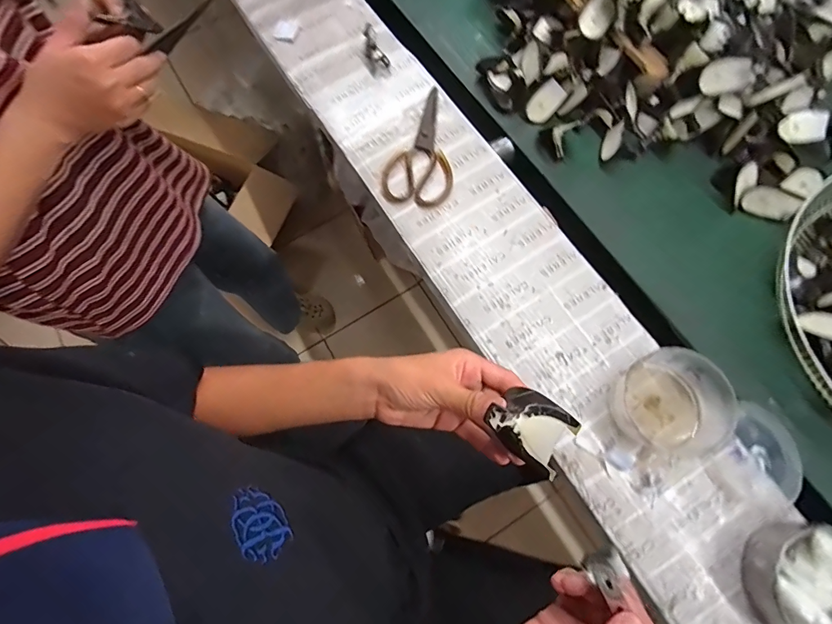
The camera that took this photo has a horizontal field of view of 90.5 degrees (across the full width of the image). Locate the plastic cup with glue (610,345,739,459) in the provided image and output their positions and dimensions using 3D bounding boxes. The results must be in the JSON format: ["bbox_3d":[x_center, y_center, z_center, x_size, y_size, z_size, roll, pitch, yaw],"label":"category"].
[{"bbox_3d":[0.295,0.104,0.479,0.100,0.065,0.112,22,74,9],"label":"plastic cup with glue"}]

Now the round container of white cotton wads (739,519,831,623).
[{"bbox_3d":[0.409,0.277,0.410,0.109,0.084,0.115,-1,72,2],"label":"round container of white cotton wads"}]

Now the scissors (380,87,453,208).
[{"bbox_3d":[0.000,-0.255,0.634,0.105,0.012,0.205,0,72,2],"label":"scissors"}]

